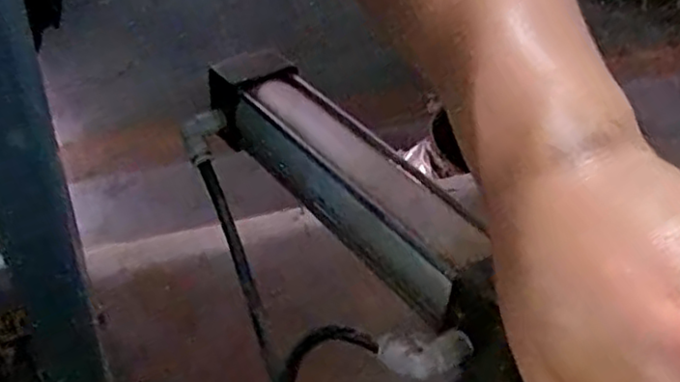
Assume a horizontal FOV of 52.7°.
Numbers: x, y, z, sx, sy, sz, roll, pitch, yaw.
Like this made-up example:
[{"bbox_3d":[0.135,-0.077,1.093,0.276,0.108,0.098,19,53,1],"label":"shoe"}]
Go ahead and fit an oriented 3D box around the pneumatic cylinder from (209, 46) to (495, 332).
[{"bbox_3d":[-0.002,-0.015,0.386,0.050,0.047,0.206,-26,49,-30],"label":"pneumatic cylinder"}]

